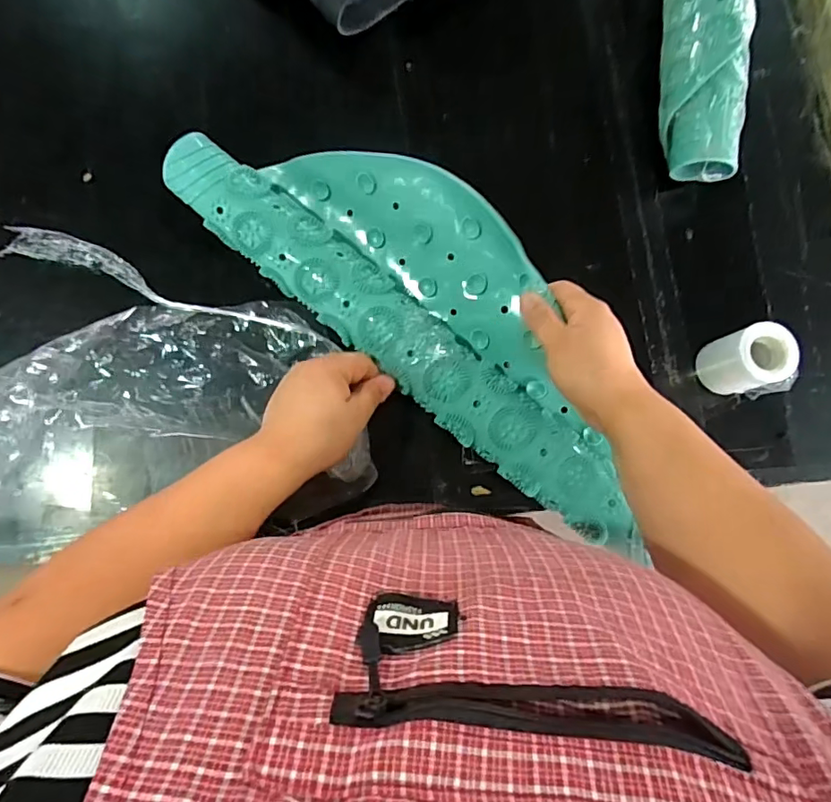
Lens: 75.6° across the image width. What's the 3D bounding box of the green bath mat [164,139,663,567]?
[{"bbox_3d":[0.017,-0.083,0.471,0.490,0.065,0.163,44,81,4],"label":"green bath mat"}]

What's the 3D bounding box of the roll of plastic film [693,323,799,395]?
[{"bbox_3d":[0.308,-0.037,0.507,0.051,0.075,0.054,1,82,-5],"label":"roll of plastic film"}]

